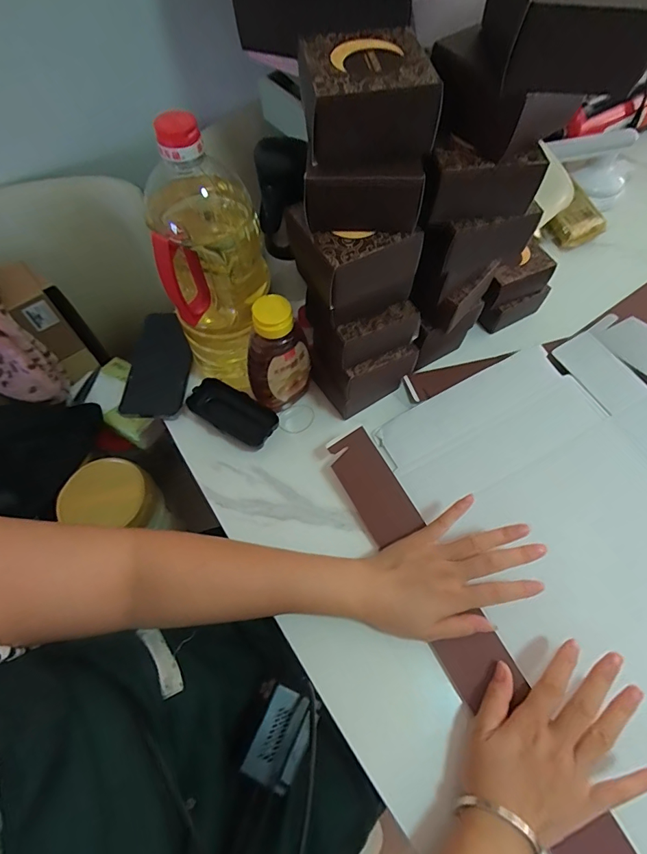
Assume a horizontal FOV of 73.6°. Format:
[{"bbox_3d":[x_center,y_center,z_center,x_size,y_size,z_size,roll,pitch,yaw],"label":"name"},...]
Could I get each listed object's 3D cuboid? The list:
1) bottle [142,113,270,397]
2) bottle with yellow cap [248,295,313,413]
[{"bbox_3d":[-0.111,-0.158,0.460,0.100,0.298,0.100,-6,63,-4],"label":"bottle"},{"bbox_3d":[-0.051,-0.073,0.492,0.057,0.155,0.061,22,65,10],"label":"bottle with yellow cap"}]

